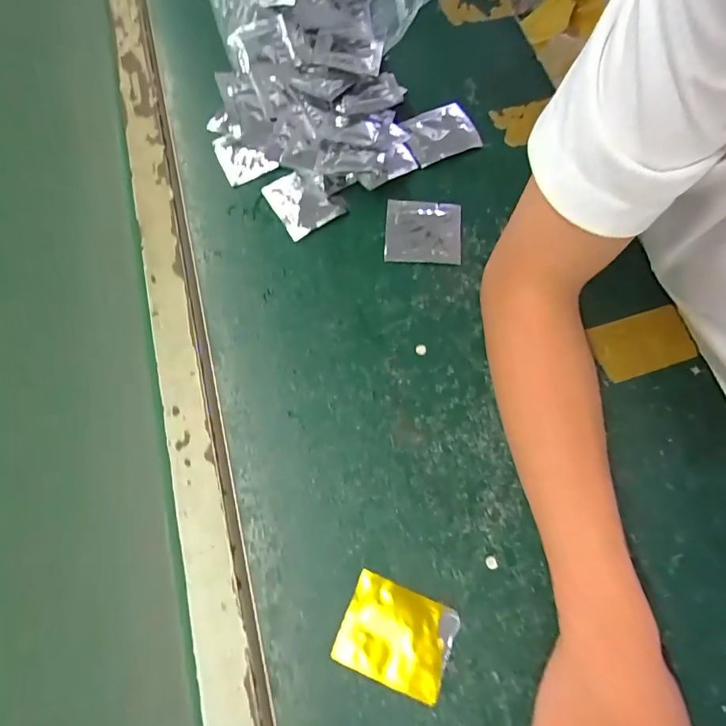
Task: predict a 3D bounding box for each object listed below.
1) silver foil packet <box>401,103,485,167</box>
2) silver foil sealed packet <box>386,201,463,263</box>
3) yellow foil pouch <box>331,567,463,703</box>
[{"bbox_3d":[0.077,-0.233,0.452,0.068,0.004,0.061,-24,73,-8],"label":"silver foil packet"},{"bbox_3d":[0.056,-0.122,0.417,0.069,0.007,0.062,4,72,1],"label":"silver foil sealed packet"},{"bbox_3d":[0.024,0.189,0.313,0.074,0.005,0.059,21,73,7],"label":"yellow foil pouch"}]

